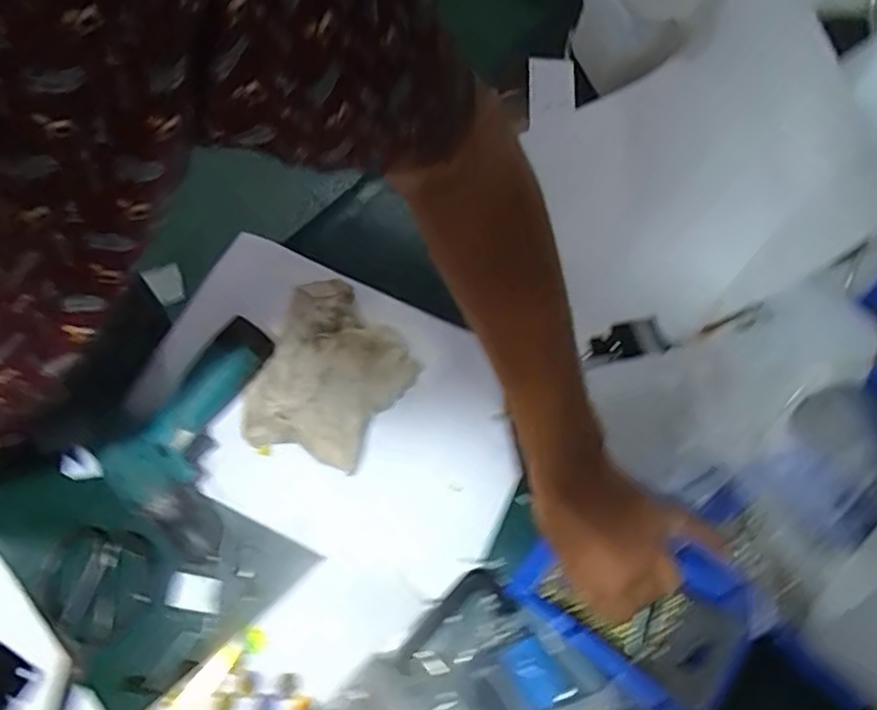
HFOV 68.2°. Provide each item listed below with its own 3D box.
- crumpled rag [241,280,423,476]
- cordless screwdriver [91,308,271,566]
[{"bbox_3d":[-0.110,0.021,0.668,0.157,0.040,0.188,24,73,7],"label":"crumpled rag"},{"bbox_3d":[-0.209,0.080,0.633,0.145,0.055,0.203,37,75,11],"label":"cordless screwdriver"}]

